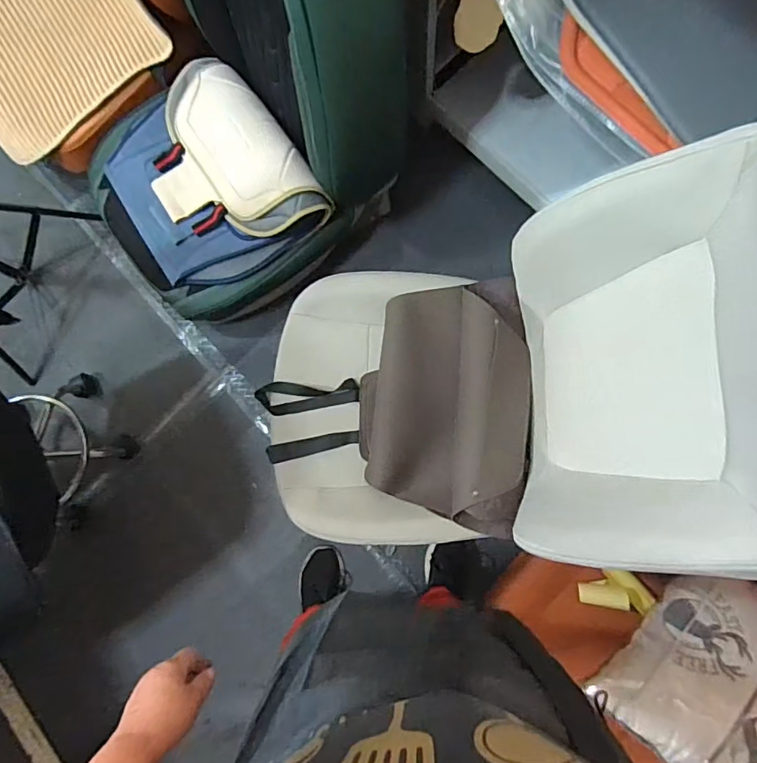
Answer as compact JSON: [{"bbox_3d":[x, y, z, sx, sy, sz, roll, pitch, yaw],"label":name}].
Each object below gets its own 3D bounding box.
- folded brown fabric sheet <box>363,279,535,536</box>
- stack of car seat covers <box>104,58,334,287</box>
[{"bbox_3d":[0.117,0.034,0.947,0.303,0.069,0.447,1,82,4],"label":"folded brown fabric sheet"},{"bbox_3d":[-0.377,-0.445,1.142,0.387,0.114,0.454,-32,81,-1],"label":"stack of car seat covers"}]

